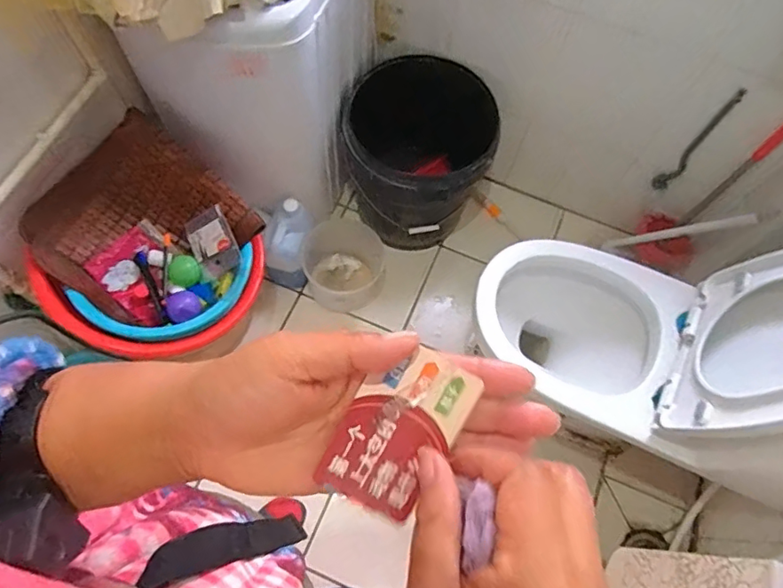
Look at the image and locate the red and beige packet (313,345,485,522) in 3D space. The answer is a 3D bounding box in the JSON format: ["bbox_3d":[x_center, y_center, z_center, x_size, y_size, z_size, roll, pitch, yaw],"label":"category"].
[{"bbox_3d":[0.004,0.065,0.256,0.046,0.004,0.077,33,94,-2],"label":"red and beige packet"}]

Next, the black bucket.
[{"bbox_3d":[0.058,-0.337,1.467,0.357,0.433,0.334,1,68,-2],"label":"black bucket"}]

